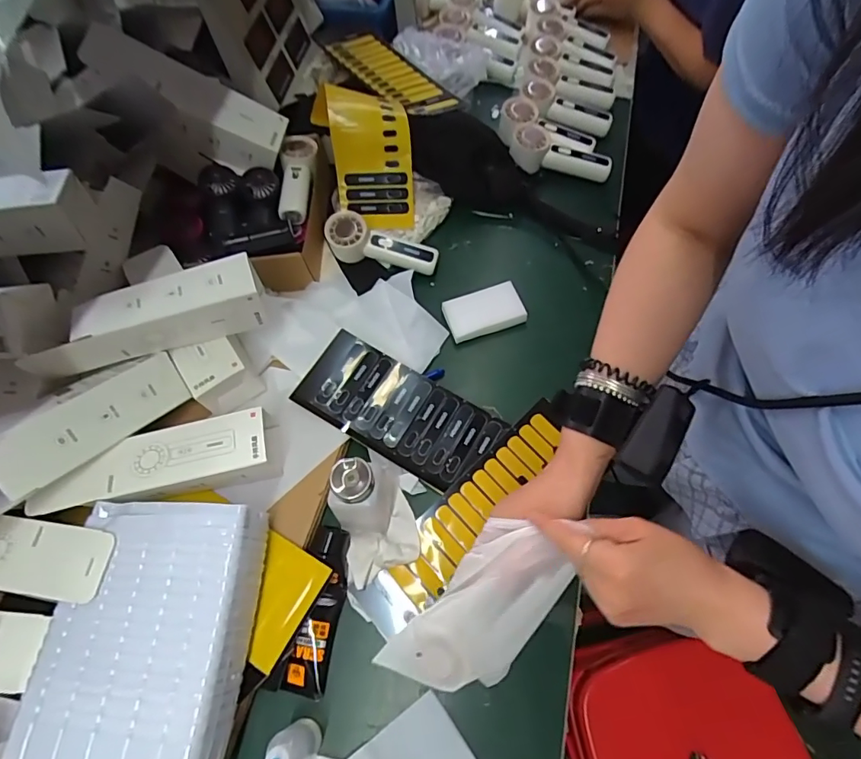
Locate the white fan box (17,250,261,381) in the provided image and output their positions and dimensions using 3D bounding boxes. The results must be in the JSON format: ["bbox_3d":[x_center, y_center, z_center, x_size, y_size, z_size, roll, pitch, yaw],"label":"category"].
[{"bbox_3d":[-0.304,-0.066,0.535,0.238,0.065,0.063,-21,64,-8],"label":"white fan box"}]

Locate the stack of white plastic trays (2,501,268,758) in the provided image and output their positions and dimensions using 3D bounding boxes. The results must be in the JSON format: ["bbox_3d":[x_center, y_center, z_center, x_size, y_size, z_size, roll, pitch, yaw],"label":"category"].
[{"bbox_3d":[-0.252,0.232,0.436,0.167,0.056,0.230,4,63,4],"label":"stack of white plastic trays"}]

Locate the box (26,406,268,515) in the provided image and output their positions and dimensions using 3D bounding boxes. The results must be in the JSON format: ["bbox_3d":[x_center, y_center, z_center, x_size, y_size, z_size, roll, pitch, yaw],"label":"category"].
[{"bbox_3d":[-0.287,0.093,0.524,0.228,0.063,0.070,-12,63,-4],"label":"box"}]

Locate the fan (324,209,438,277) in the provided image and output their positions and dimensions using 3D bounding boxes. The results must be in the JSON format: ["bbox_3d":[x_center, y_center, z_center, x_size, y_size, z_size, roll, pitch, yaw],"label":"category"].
[{"bbox_3d":[-0.067,-0.189,0.688,0.156,0.062,0.055,11,64,8],"label":"fan"}]

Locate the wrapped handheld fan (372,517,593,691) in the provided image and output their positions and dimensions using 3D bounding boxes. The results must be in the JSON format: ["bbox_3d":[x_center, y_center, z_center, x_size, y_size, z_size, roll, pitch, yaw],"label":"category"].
[{"bbox_3d":[0.041,0.196,0.399,0.082,0.037,0.190,44,110,21],"label":"wrapped handheld fan"}]

